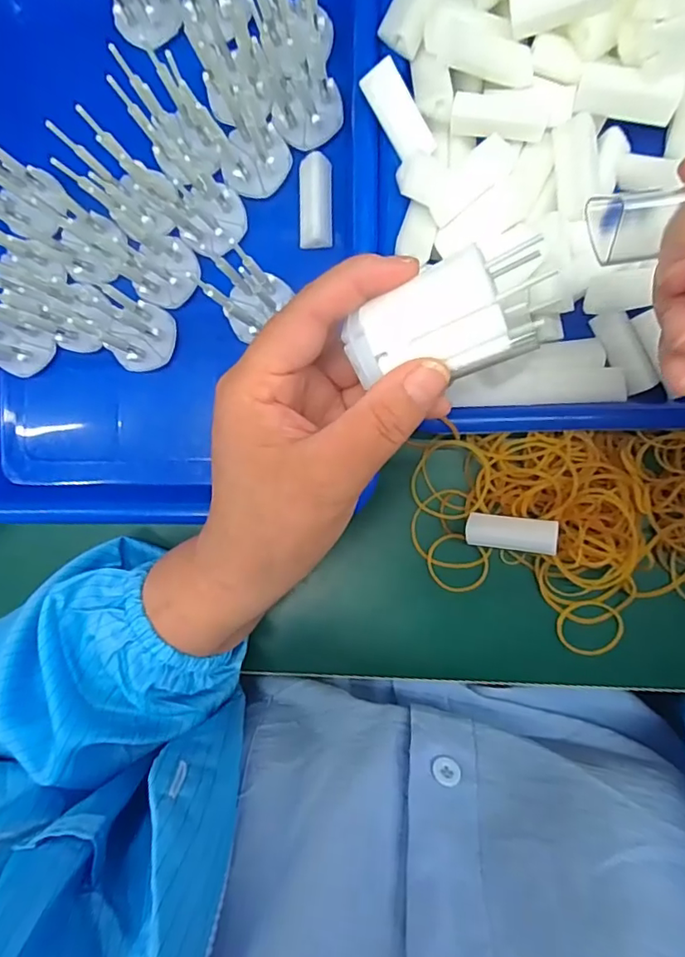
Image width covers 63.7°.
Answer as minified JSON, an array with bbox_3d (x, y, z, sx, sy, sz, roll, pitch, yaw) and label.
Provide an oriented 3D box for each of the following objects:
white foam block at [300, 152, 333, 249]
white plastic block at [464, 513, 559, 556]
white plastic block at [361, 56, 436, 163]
[{"bbox_3d":[-0.015,-0.150,0.299,0.018,0.009,0.046,0,90,7],"label":"white foam block"},{"bbox_3d":[0.090,0.029,0.294,0.047,0.014,0.018,6,91,7],"label":"white plastic block"},{"bbox_3d":[0.027,-0.176,0.266,0.019,0.008,0.044,-35,103,7],"label":"white plastic block"}]

